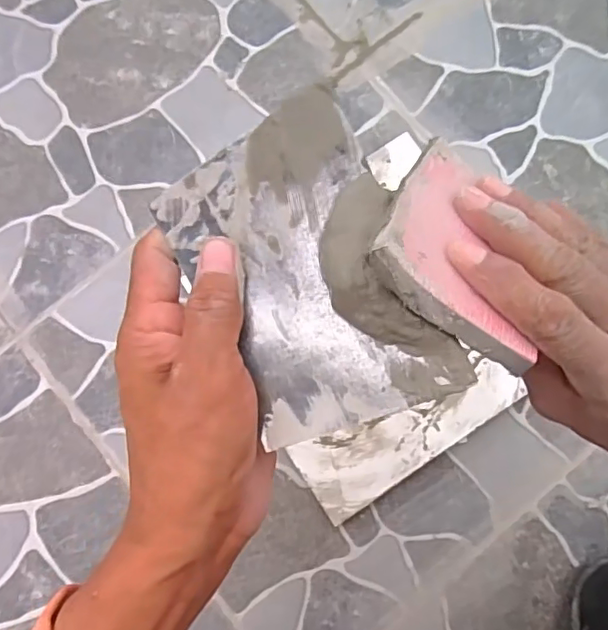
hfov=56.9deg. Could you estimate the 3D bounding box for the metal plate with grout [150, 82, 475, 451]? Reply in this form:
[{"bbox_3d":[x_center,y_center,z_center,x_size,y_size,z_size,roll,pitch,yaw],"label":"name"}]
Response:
[{"bbox_3d":[0.003,-0.017,0.239,0.089,0.019,0.135,-29,84,-2],"label":"metal plate with grout"}]

